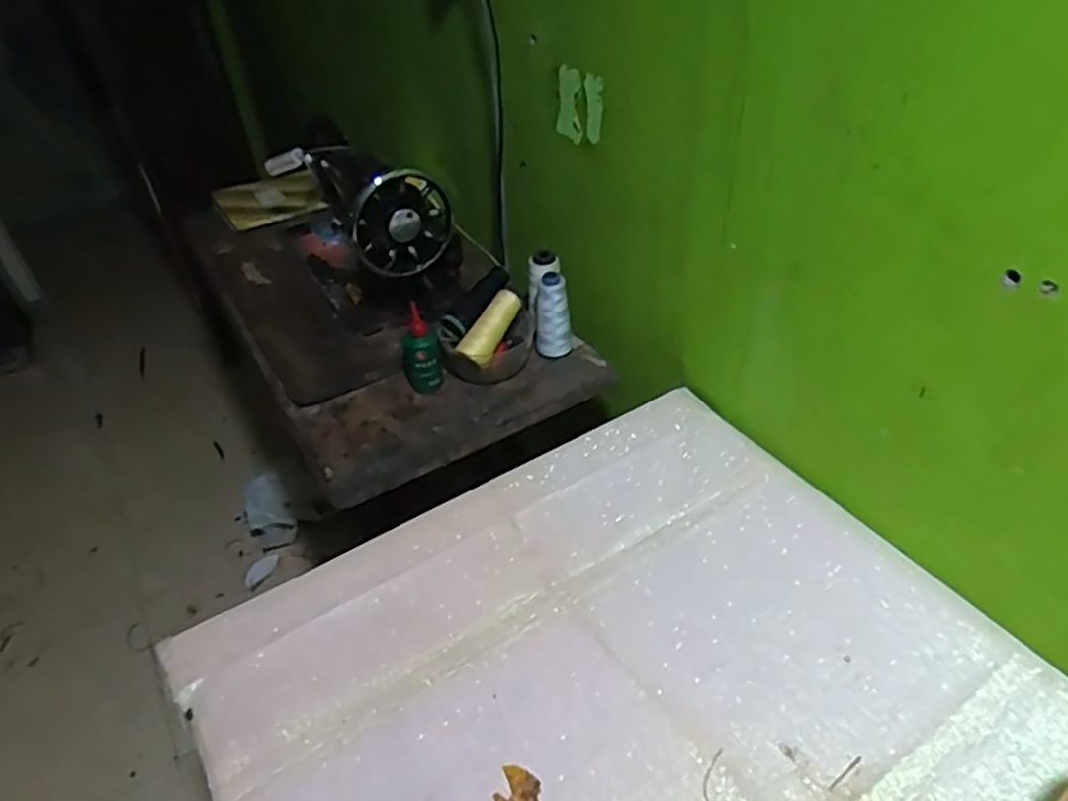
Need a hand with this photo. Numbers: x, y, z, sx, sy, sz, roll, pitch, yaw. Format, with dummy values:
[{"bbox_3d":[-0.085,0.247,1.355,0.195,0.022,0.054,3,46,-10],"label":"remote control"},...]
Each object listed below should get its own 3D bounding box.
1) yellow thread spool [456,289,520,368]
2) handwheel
[{"bbox_3d":[-0.052,-0.093,0.899,0.038,0.037,0.111,23,71,32],"label":"yellow thread spool"},{"bbox_3d":[-0.167,-0.222,0.893,0.121,0.126,0.027,-19,42,-17],"label":"handwheel"}]

